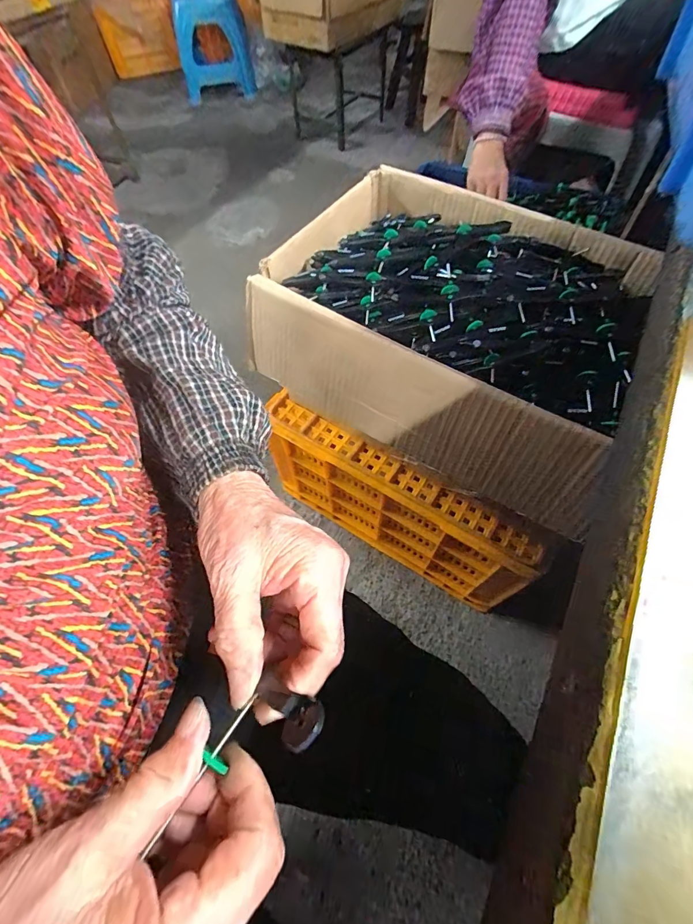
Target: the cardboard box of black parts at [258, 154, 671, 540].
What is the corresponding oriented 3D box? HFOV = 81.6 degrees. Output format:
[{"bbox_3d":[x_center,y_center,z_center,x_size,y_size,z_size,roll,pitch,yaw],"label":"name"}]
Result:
[{"bbox_3d":[0.131,-0.169,0.466,0.402,0.117,0.313,31,67,18],"label":"cardboard box of black parts"}]

